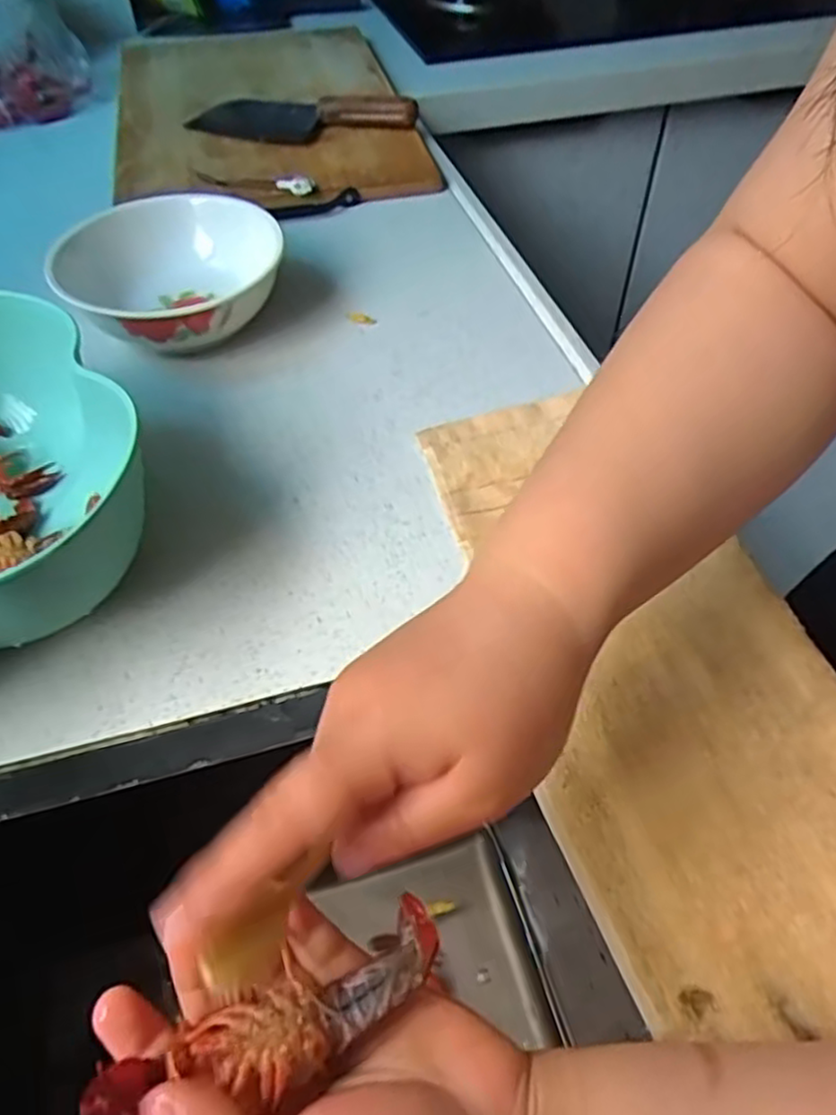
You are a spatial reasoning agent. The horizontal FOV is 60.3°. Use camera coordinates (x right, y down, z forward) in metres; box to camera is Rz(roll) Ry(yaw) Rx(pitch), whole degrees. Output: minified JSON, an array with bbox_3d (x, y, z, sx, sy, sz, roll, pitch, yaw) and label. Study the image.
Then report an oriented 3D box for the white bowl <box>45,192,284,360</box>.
[{"bbox_3d":[-0.178,-0.203,0.538,0.154,0.059,0.156,-2,52,2],"label":"white bowl"}]

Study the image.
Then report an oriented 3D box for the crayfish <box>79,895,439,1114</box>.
[{"bbox_3d":[-0.039,0.140,0.214,0.103,0.024,0.032,-17,52,-22],"label":"crayfish"}]

